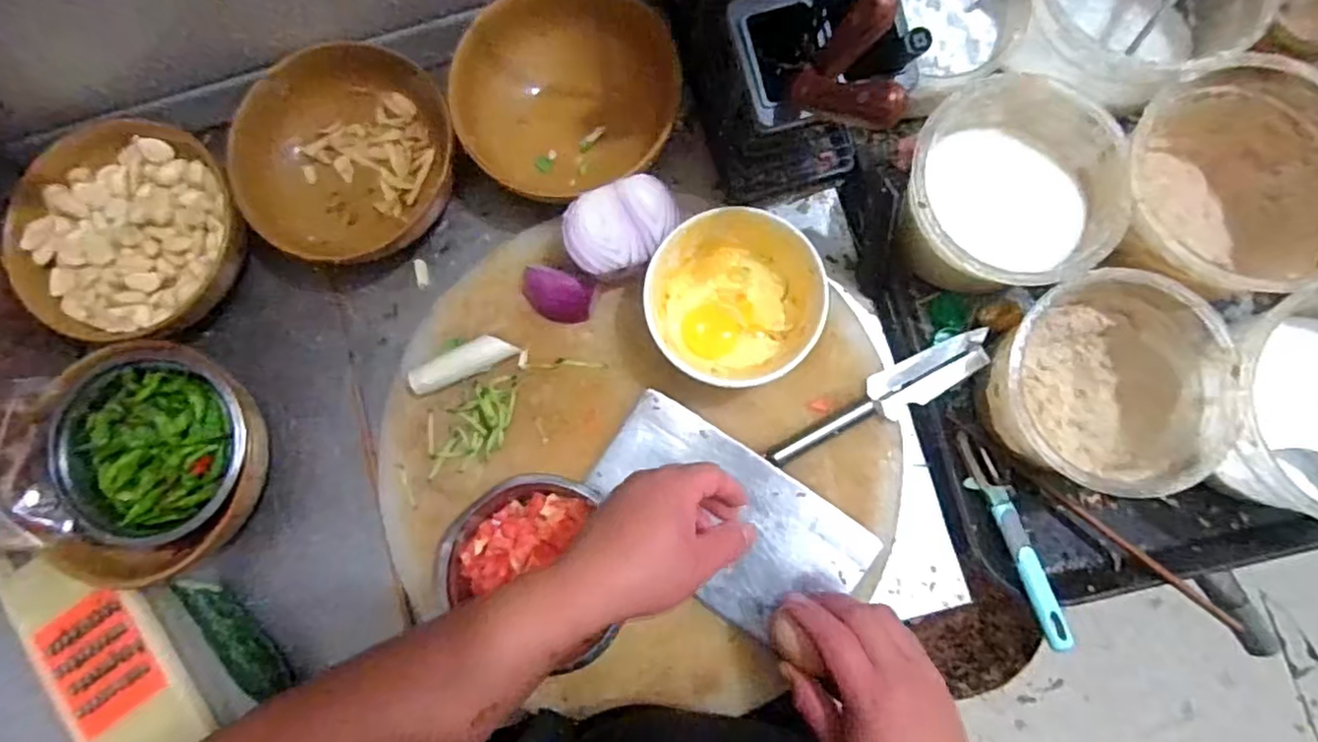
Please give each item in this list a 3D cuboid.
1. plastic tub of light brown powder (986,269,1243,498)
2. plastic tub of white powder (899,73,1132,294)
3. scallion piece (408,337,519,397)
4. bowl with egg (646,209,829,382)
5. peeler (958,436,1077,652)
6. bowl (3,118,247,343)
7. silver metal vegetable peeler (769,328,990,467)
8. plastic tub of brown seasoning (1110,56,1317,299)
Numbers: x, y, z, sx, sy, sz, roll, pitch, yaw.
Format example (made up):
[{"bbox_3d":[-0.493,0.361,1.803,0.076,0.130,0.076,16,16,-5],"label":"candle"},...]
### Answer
[{"bbox_3d":[0.327,0.012,0.501,0.146,0.095,0.148,0,81,1],"label":"plastic tub of light brown powder"},{"bbox_3d":[0.264,-0.130,0.526,0.150,0.110,0.152,0,81,1],"label":"plastic tub of white powder"},{"bbox_3d":[-0.163,-0.007,0.552,0.086,0.020,0.023,-26,81,1],"label":"scallion piece"},{"bbox_3d":[0.060,-0.056,0.527,0.130,0.061,0.133,0,81,1],"label":"bowl with egg"},{"bbox_3d":[0.278,0.128,0.518,0.028,0.032,0.165,-22,81,2],"label":"peeler"},{"bbox_3d":[-0.448,-0.117,0.572,0.169,0.067,0.182,-1,82,5],"label":"bowl"},{"bbox_3d":[0.177,0.025,0.530,0.191,0.016,0.035,-29,81,0],"label":"silver metal vegetable peeler"},{"bbox_3d":[0.428,-0.131,0.515,0.170,0.110,0.163,0,81,1],"label":"plastic tub of brown seasoning"}]

